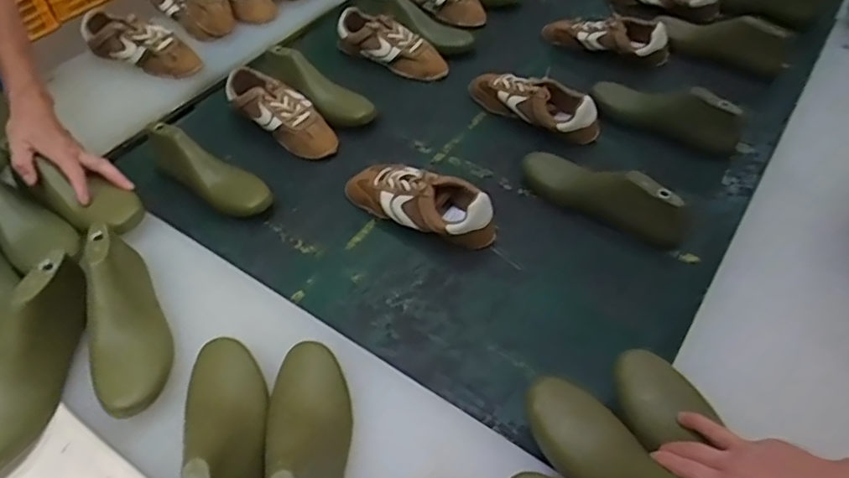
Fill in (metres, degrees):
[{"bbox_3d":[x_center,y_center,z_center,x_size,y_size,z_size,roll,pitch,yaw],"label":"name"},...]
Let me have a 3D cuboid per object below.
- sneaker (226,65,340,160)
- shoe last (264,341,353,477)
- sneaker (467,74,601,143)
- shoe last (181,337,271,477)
[{"bbox_3d":[-0.230,-0.203,0.933,0.226,0.072,0.086,32,58,25],"label":"sneaker"},{"bbox_3d":[-0.103,0.184,0.505,0.068,0.076,0.232,-6,51,-3],"label":"shoe last"},{"bbox_3d":[0.182,-0.228,0.944,0.227,0.070,0.086,35,60,27],"label":"sneaker"},{"bbox_3d":[-0.178,0.185,0.516,0.072,0.089,0.231,-13,51,-8],"label":"shoe last"}]

